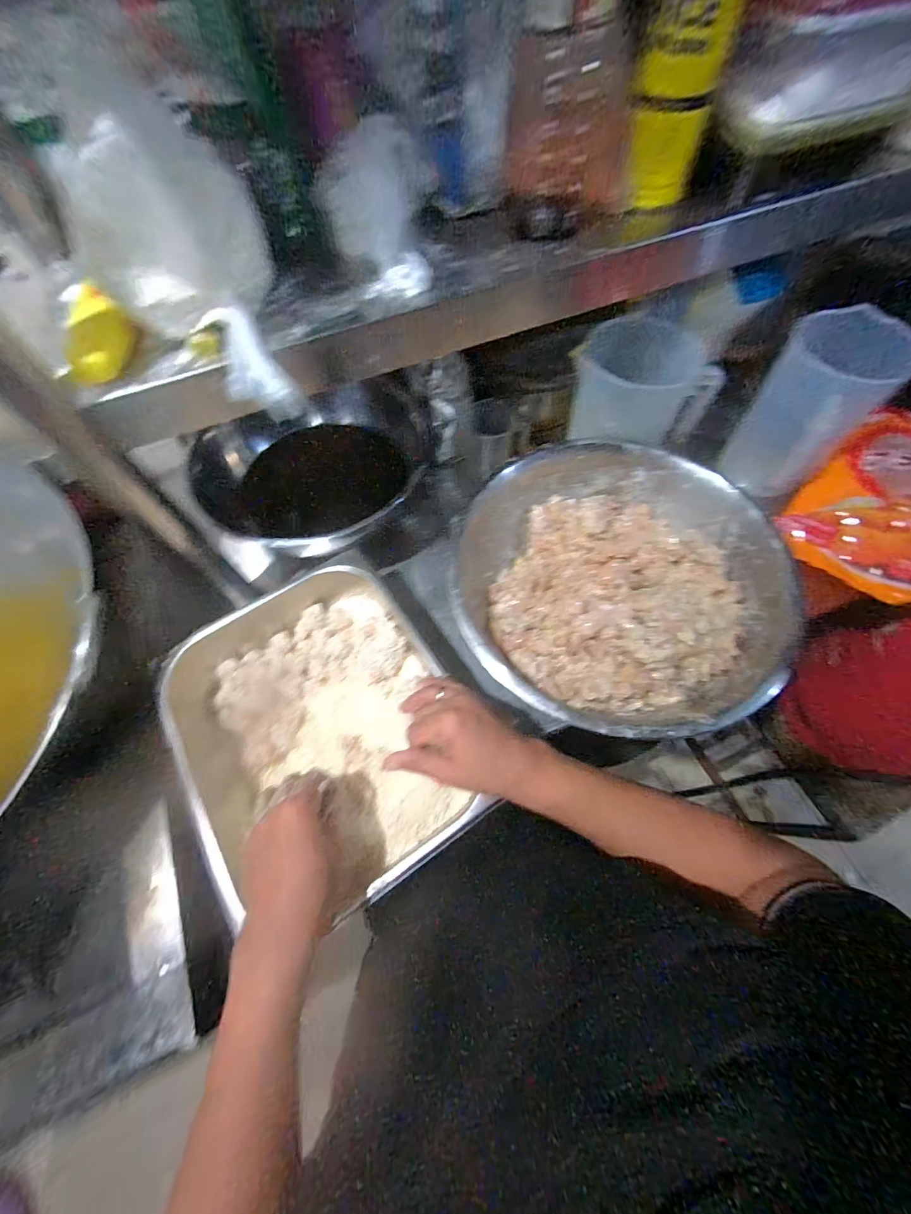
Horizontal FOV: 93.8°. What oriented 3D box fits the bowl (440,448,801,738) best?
[{"bbox_3d":[0.178,-0.030,0.491,0.326,0.108,0.347,-1,64,2],"label":"bowl"}]

